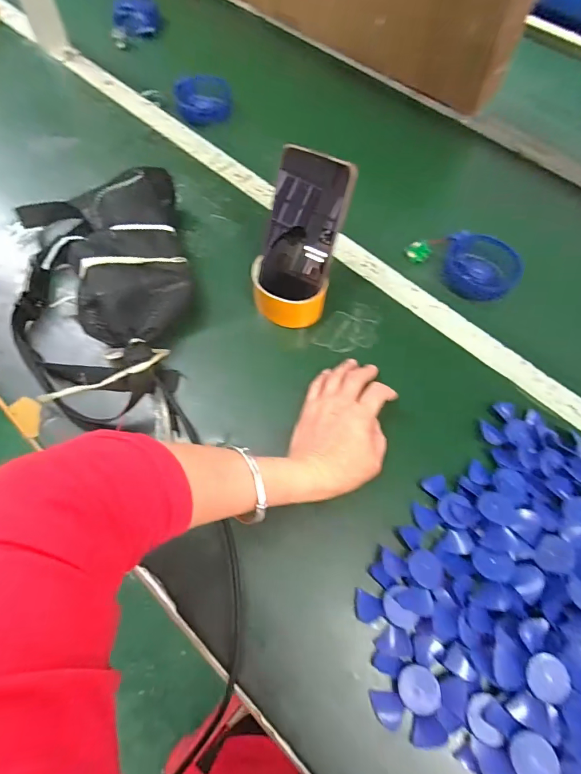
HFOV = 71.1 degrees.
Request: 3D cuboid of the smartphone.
[{"bbox_3d":[0.014,-0.165,0.428,0.076,0.142,0.016,21,29,11],"label":"smartphone"}]

